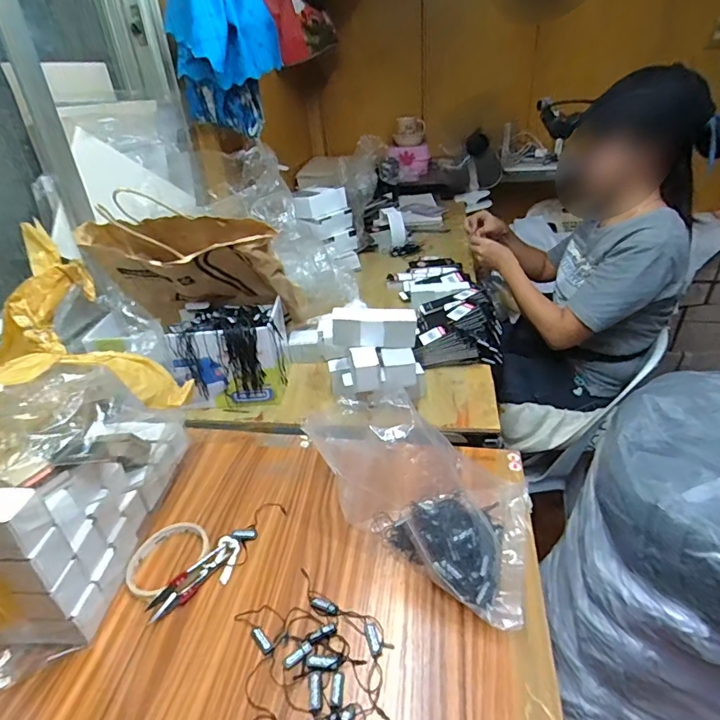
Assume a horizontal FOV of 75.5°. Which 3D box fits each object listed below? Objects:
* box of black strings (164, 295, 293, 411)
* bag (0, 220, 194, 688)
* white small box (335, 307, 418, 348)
[{"bbox_3d":[-0.203,-0.013,0.751,0.162,0.147,0.138,-5,32,-1],"label":"box of black strings"},{"bbox_3d":[-0.301,0.092,0.472,0.141,0.286,0.294,8,34,19],"label":"bag"},{"bbox_3d":[0.021,-0.048,0.689,0.124,0.049,0.039,-3,32,1],"label":"white small box"}]

